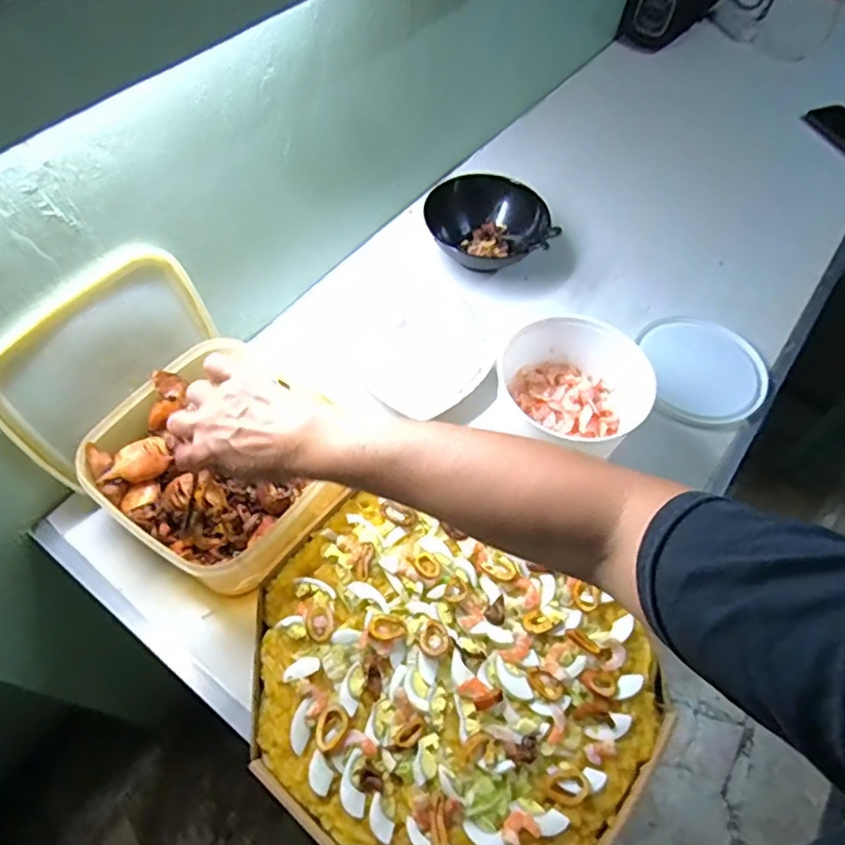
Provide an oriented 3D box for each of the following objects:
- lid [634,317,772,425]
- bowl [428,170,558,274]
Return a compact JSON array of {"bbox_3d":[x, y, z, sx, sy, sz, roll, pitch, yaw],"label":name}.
[{"bbox_3d":[0.356,-0.070,0.756,0.144,0.019,0.158,1,58,-1],"label":"lid"},{"bbox_3d":[0.089,-0.270,0.812,0.167,0.070,0.137,6,58,2],"label":"bowl"}]

